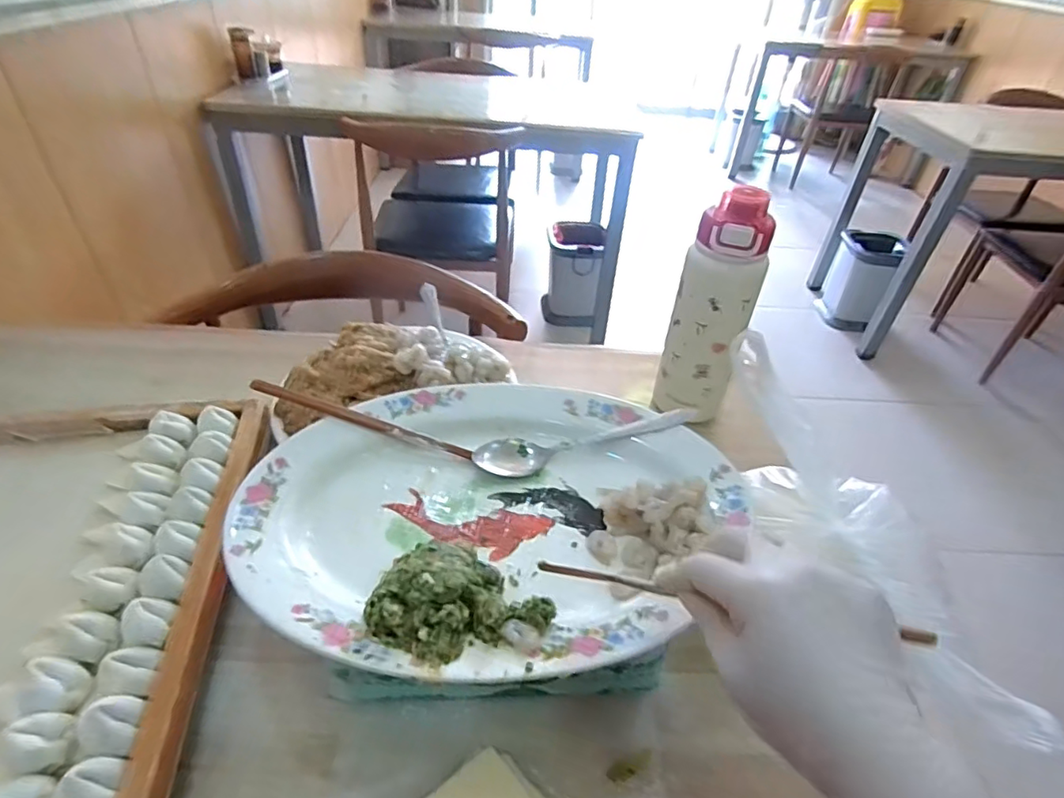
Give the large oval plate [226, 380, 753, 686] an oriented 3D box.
[{"bbox_3d":[-0.025,0.075,0.401,0.346,0.034,0.252,2,41,-2],"label":"large oval plate"}]

